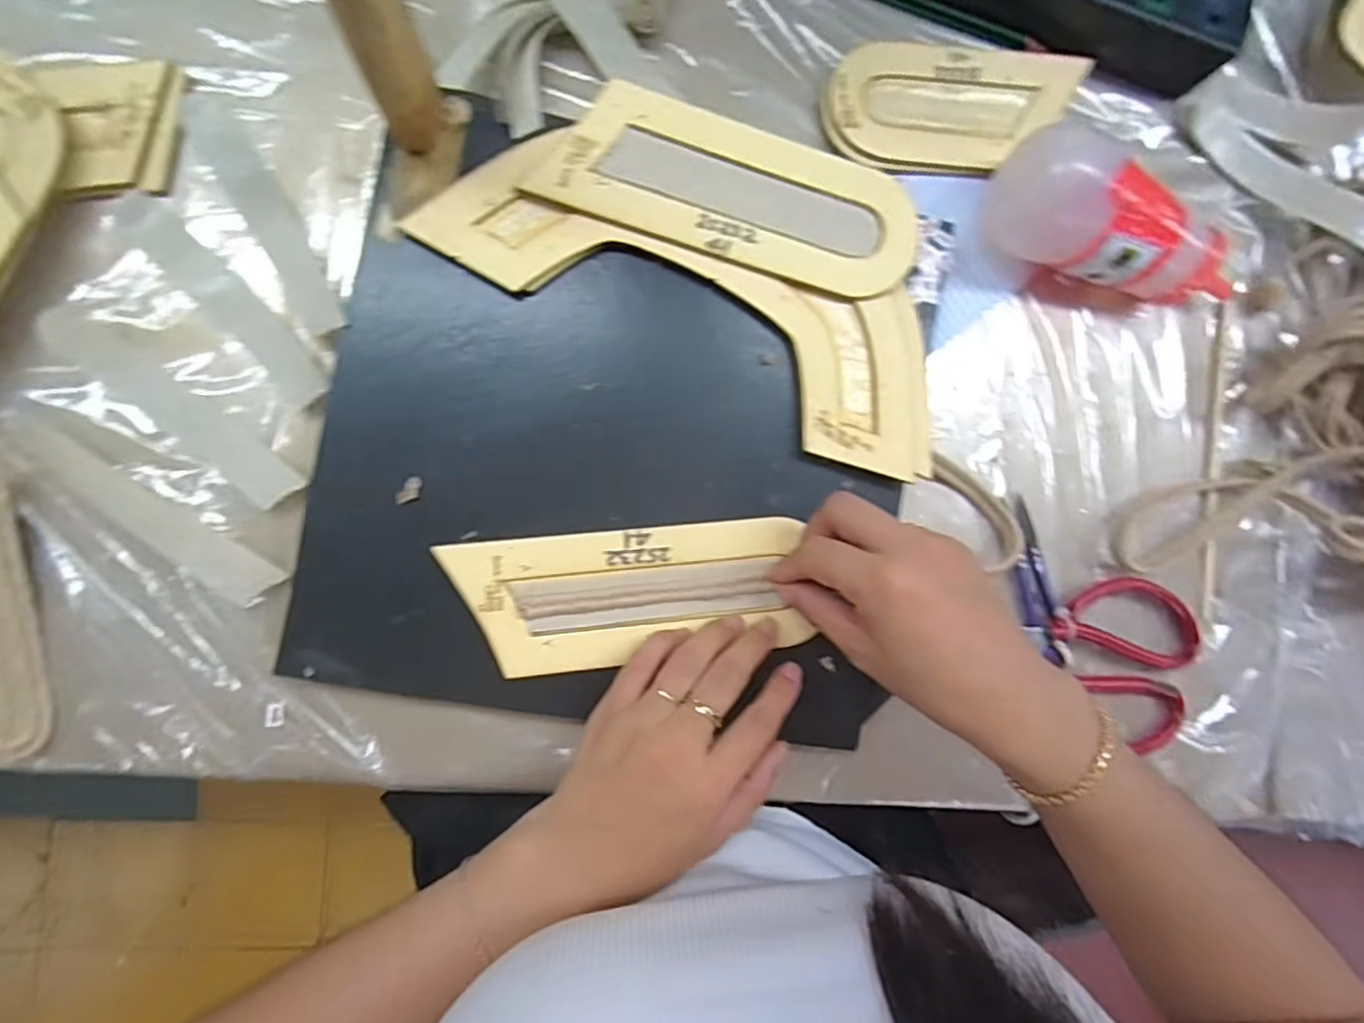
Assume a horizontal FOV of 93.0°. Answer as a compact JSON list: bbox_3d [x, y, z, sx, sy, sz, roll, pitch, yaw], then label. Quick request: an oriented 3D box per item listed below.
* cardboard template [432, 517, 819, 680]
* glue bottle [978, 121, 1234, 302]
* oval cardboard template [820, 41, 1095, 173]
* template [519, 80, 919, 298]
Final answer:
[{"bbox_3d":[-0.026,0.044,0.336,0.178,0.011,0.070,-6,90,-6],"label":"cardboard template"},{"bbox_3d":[0.246,-0.151,0.365,0.152,0.061,0.056,30,86,-5],"label":"glue bottle"},{"bbox_3d":[0.158,-0.232,0.373,0.156,0.011,0.069,-4,90,-7],"label":"oval cardboard template"},{"bbox_3d":[0.030,-0.166,0.337,0.190,0.006,0.065,15,89,-8],"label":"template"}]

